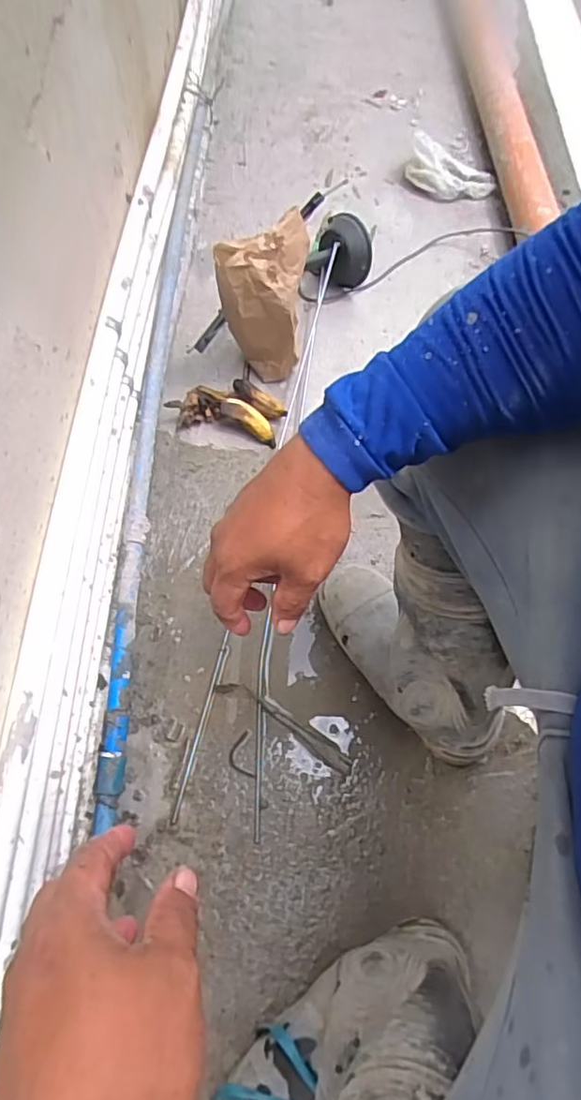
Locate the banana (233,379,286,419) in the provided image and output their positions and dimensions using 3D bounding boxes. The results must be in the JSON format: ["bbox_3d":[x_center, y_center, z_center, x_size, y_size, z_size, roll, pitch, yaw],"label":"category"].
[{"bbox_3d":[-0.050,-0.237,0.931,0.095,0.023,0.030,31,67,11],"label":"banana"}]

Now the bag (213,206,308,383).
[{"bbox_3d":[-0.043,-0.372,0.894,0.122,0.233,0.089,-1,64,-4],"label":"bag"}]

